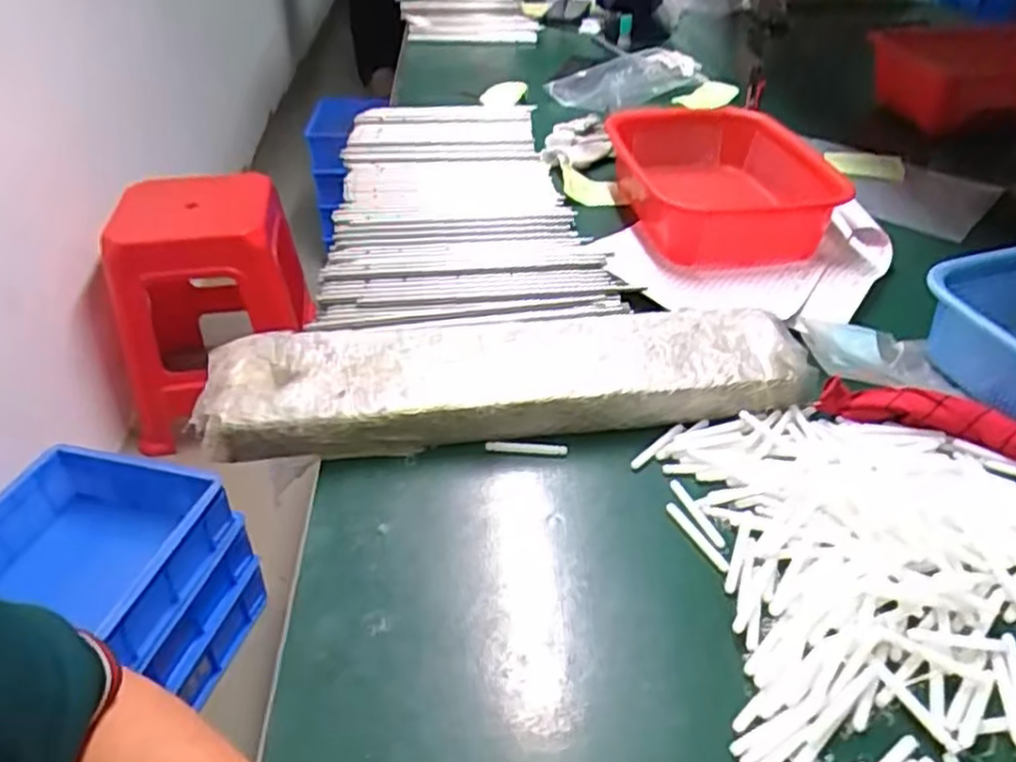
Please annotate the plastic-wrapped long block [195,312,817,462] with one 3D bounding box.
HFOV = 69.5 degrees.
[{"bbox_3d":[0.003,-0.007,0.574,0.450,0.056,0.116,-7,37,-6],"label":"plastic-wrapped long block"}]

